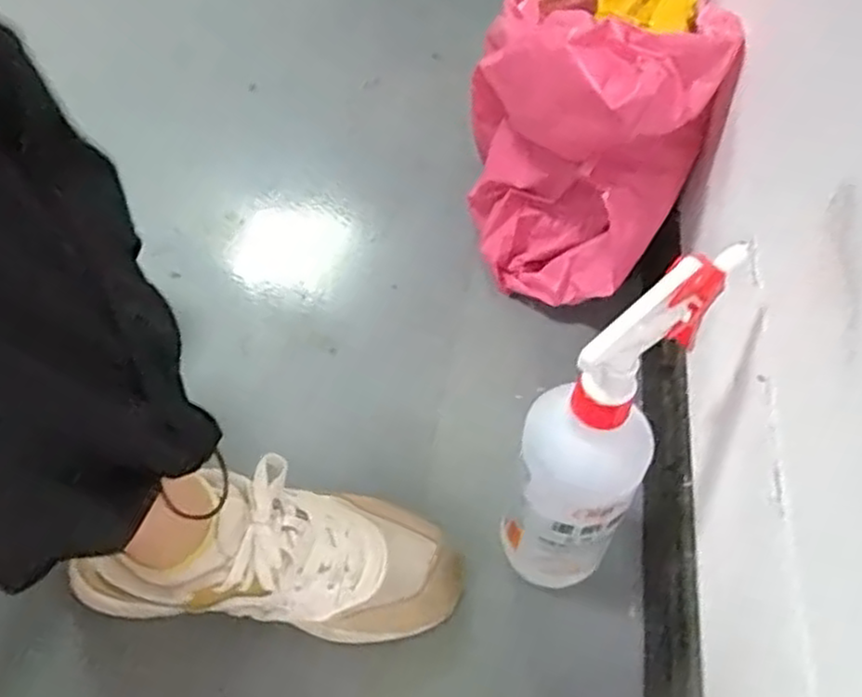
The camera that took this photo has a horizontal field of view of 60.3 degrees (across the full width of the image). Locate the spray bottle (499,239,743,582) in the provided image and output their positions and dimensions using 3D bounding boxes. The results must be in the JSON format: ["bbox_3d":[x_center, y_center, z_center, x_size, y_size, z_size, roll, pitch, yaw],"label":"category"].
[{"bbox_3d":[0.094,0.043,0.427,0.068,0.237,0.095,21,55,13],"label":"spray bottle"}]

